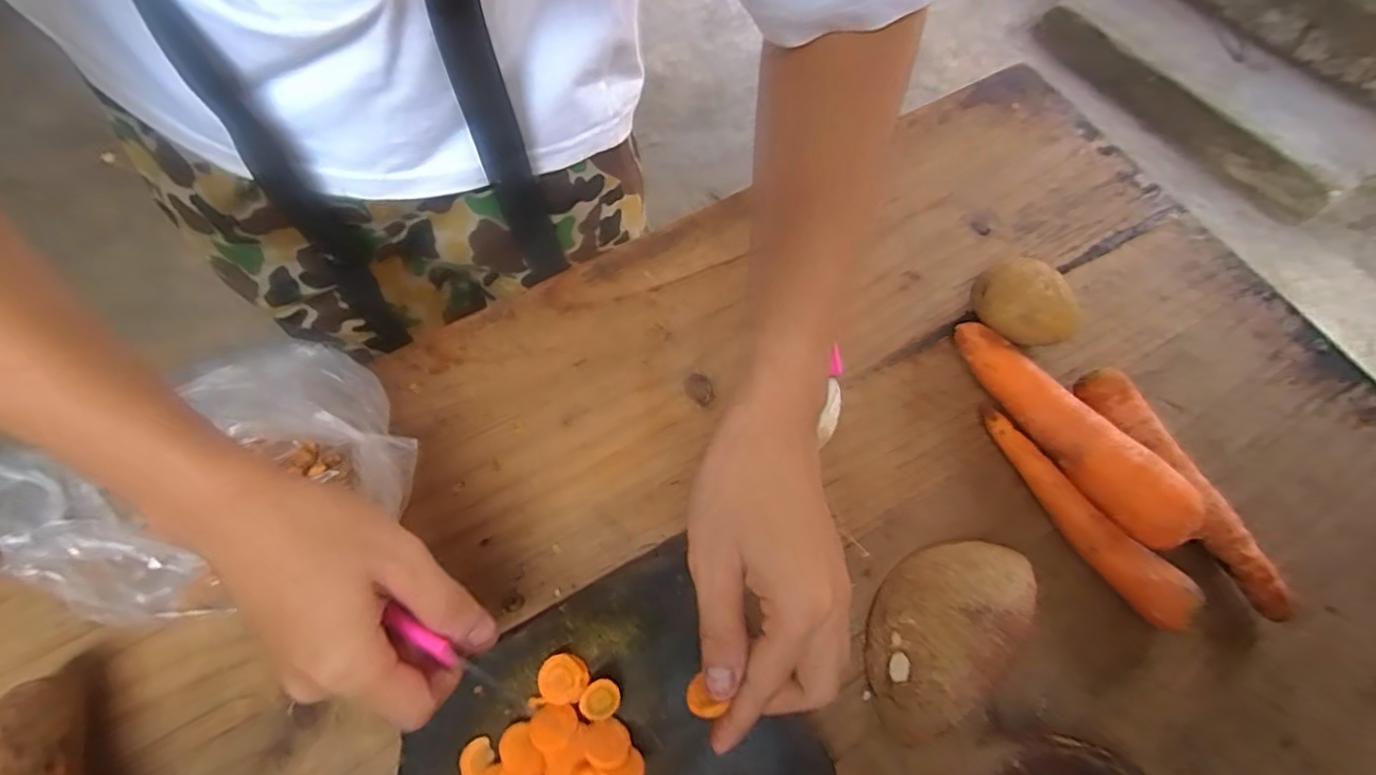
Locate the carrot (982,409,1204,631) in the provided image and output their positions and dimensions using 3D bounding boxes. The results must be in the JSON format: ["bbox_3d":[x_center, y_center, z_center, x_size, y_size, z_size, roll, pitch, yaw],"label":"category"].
[{"bbox_3d":[0.219,0.071,0.346,0.024,0.030,0.139,-32,68,-15],"label":"carrot"}]

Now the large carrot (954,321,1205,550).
[{"bbox_3d":[0.221,0.022,0.363,0.032,0.047,0.159,-28,67,-13],"label":"large carrot"}]

